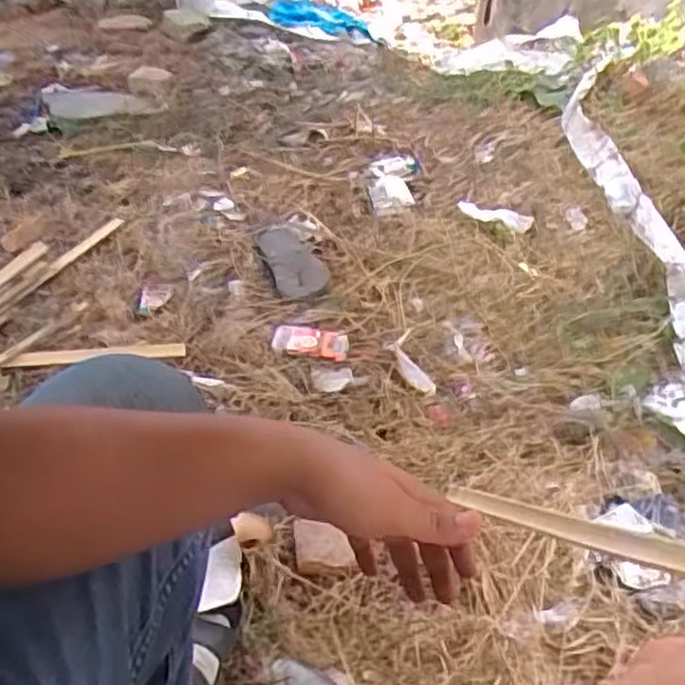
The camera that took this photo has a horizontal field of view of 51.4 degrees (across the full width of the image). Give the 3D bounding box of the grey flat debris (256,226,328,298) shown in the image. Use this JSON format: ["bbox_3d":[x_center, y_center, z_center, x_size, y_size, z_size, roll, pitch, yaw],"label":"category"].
[{"bbox_3d":[-0.099,-0.167,1.406,0.094,0.034,0.228,-12,43,-16],"label":"grey flat debris"}]

